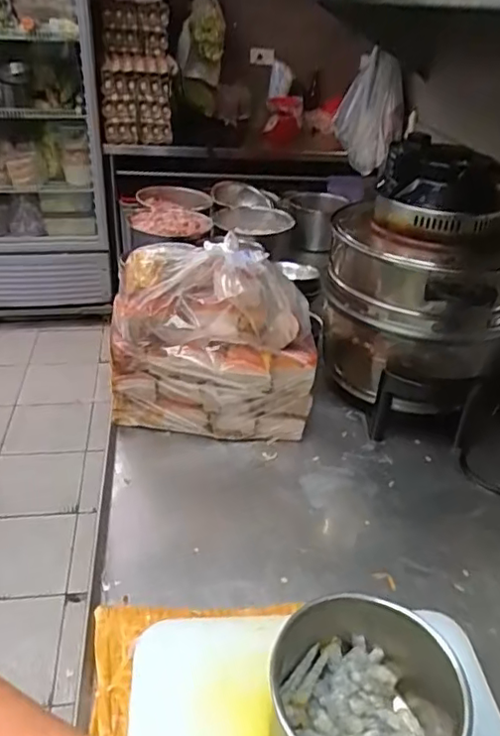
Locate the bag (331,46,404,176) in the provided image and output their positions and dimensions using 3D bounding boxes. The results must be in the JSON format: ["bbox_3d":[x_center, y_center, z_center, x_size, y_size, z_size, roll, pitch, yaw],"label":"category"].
[{"bbox_3d":[0.332,-0.710,1.640,0.174,0.286,0.084,6,32,3],"label":"bag"}]

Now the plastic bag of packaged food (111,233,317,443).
[{"bbox_3d":[-0.049,-0.032,0.884,0.287,0.279,0.134,9,33,8],"label":"plastic bag of packaged food"}]

